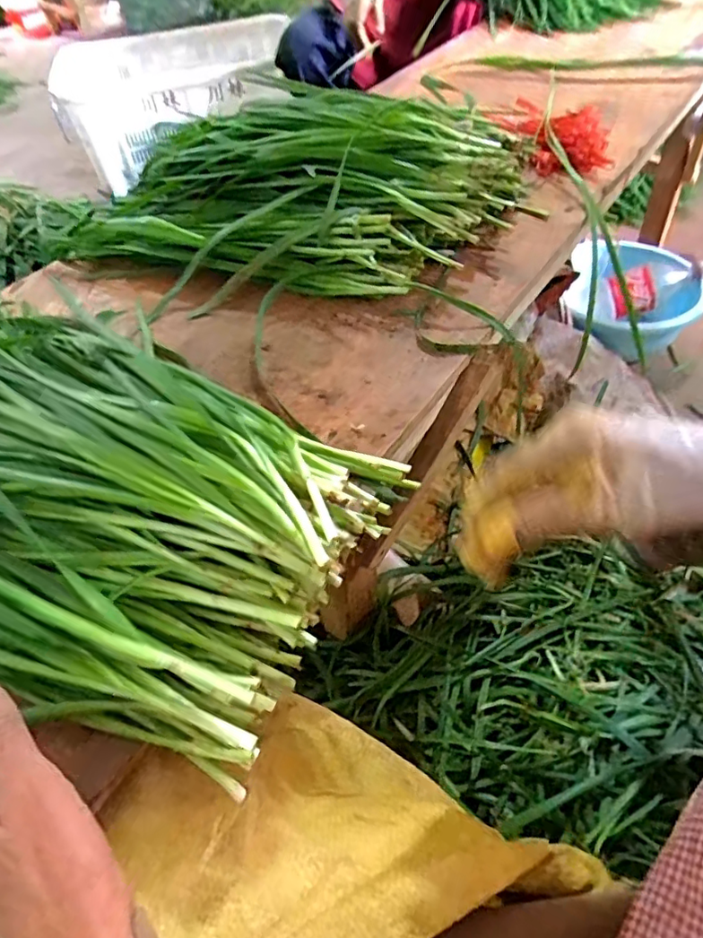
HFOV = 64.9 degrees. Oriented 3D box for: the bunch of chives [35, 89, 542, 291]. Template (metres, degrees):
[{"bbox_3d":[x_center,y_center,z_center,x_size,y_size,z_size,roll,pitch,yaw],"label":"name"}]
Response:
[{"bbox_3d":[-0.074,-0.289,0.569,0.486,0.116,0.223,8,51,11],"label":"bunch of chives"}]

